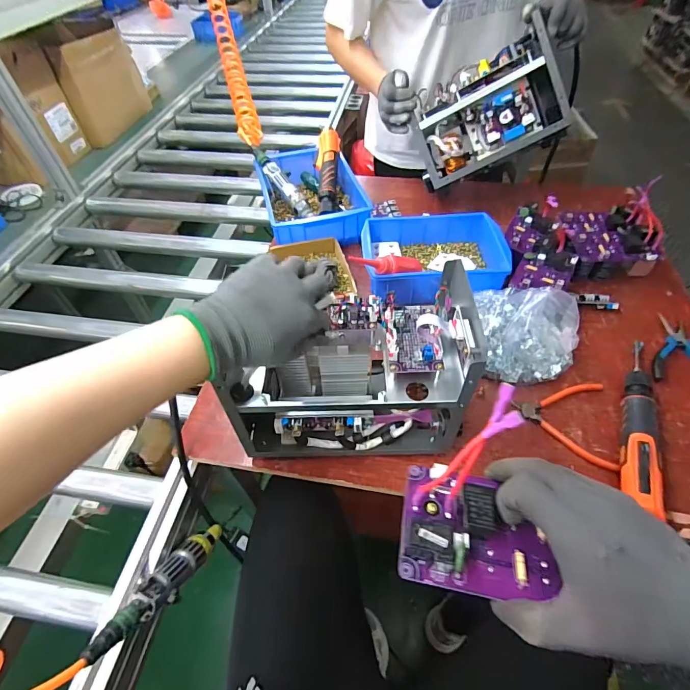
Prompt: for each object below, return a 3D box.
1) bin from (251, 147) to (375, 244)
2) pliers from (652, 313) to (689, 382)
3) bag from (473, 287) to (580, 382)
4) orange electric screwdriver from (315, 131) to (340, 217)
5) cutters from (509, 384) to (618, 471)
[{"bbox_3d":[-0.076,-0.332,0.871,0.199,0.075,0.290,-13,51,-8],"label":"bin"},{"bbox_3d":[0.525,0.003,0.622,0.091,0.017,0.155,10,52,10],"label":"pliers"},{"bbox_3d":[0.273,-0.013,0.599,0.162,0.107,0.114,17,53,16],"label":"bag"},{"bbox_3d":[-0.039,-0.391,0.896,0.054,0.048,0.234,0,75,2],"label":"orange electric screwdriver"},{"bbox_3d":[0.308,0.100,0.560,0.126,0.015,0.140,10,52,11],"label":"cutters"}]

